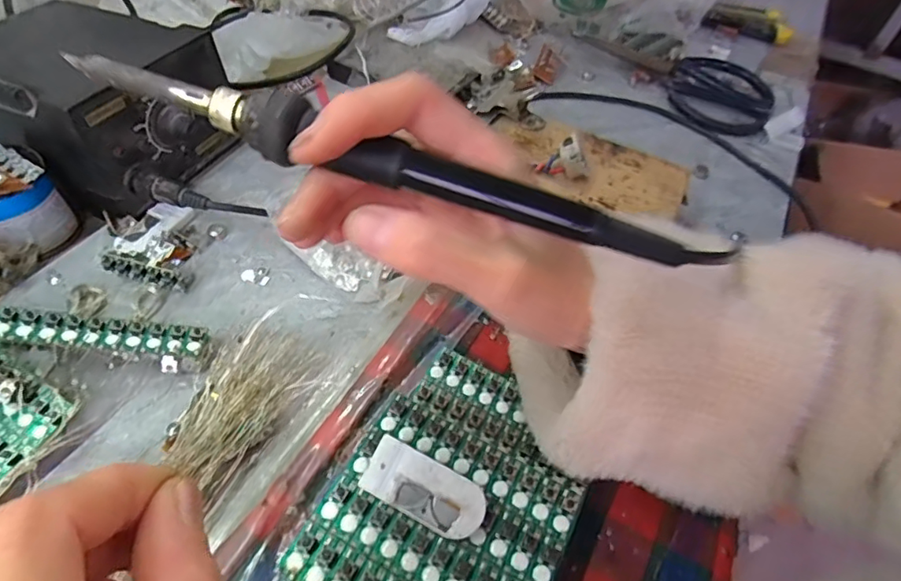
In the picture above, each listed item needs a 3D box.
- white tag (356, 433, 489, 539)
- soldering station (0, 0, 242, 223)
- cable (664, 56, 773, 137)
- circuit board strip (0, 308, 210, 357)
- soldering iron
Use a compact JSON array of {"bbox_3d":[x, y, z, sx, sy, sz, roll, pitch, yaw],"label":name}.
[{"bbox_3d":[-0.011,0.081,0.216,0.050,0.006,0.024,26,76,11],"label":"white tag"},{"bbox_3d":[-0.238,-0.127,0.353,0.147,0.079,0.114,22,54,11],"label":"soldering station"},{"bbox_3d":[0.253,-0.184,0.499,0.094,0.020,0.113,26,54,14],"label":"cable"},{"bbox_3d":[-0.175,0.021,0.267,0.094,0.004,0.016,8,51,-16],"label":"circuit board strip"},{"bbox_3d":[-0.015,-0.041,0.167,0.209,0.016,0.017,18,52,-1],"label":"soldering iron"}]

